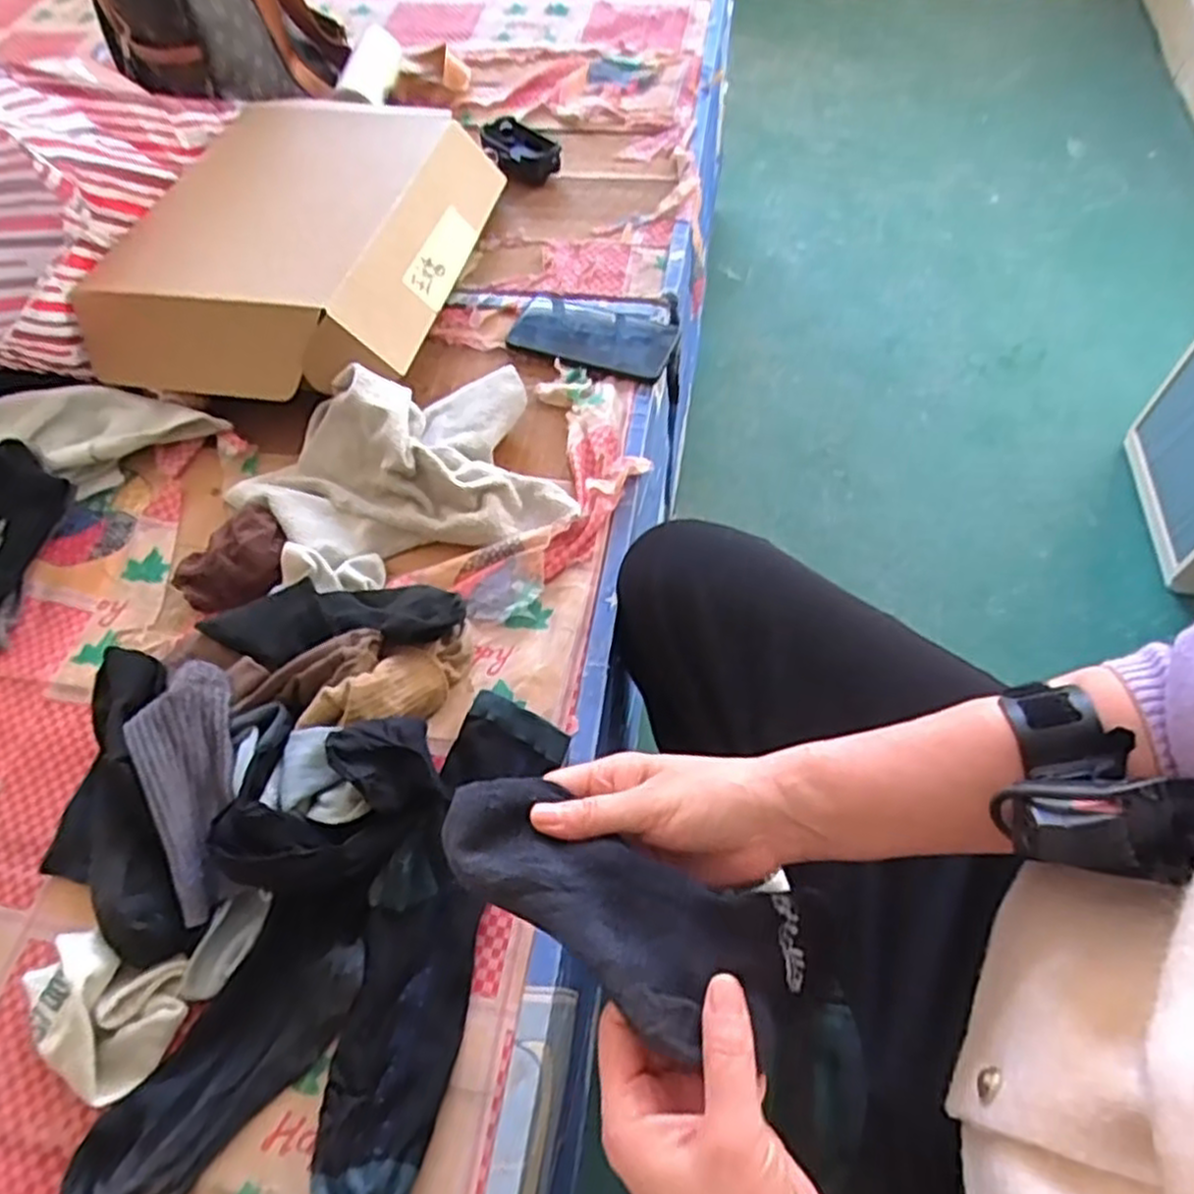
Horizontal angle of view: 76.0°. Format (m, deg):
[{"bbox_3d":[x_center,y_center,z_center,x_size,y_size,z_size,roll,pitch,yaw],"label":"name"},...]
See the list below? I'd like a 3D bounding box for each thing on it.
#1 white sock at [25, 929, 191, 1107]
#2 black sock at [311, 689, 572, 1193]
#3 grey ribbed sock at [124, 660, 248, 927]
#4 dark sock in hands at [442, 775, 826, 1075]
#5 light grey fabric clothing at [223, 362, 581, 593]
[{"bbox_3d":[-0.298,0.241,0.451,0.097,0.049,0.078,19,61,15],"label":"white sock"},{"bbox_3d":[-0.100,0.200,0.473,0.079,0.028,0.288,14,60,12],"label":"black sock"},{"bbox_3d":[-0.265,0.120,0.490,0.057,0.041,0.166,-15,58,-5],"label":"grey ribbed sock"},{"bbox_3d":[0.016,0.146,0.353,0.191,0.049,0.083,23,63,4],"label":"dark sock in hands"},{"bbox_3d":[-0.171,-0.105,0.637,0.266,0.066,0.187,-16,58,-6],"label":"light grey fabric clothing"}]

